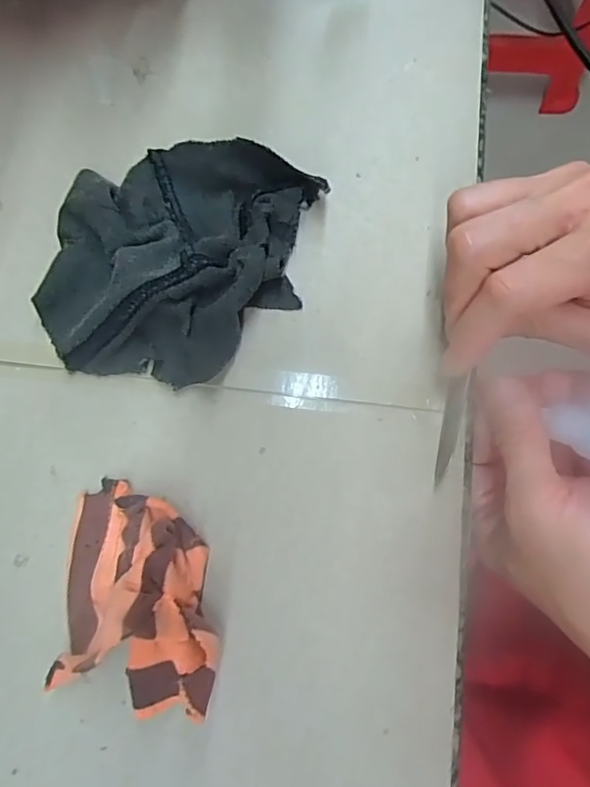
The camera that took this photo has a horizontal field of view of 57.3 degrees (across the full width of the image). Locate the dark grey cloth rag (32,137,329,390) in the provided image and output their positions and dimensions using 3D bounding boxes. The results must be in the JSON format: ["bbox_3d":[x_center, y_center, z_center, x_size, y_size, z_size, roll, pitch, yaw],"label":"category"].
[{"bbox_3d":[-0.053,-0.059,0.231,0.105,0.028,0.105,13,78,2],"label":"dark grey cloth rag"}]

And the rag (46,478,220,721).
[{"bbox_3d":[-0.061,0.072,0.195,0.062,0.040,0.084,-10,78,-3],"label":"rag"}]

